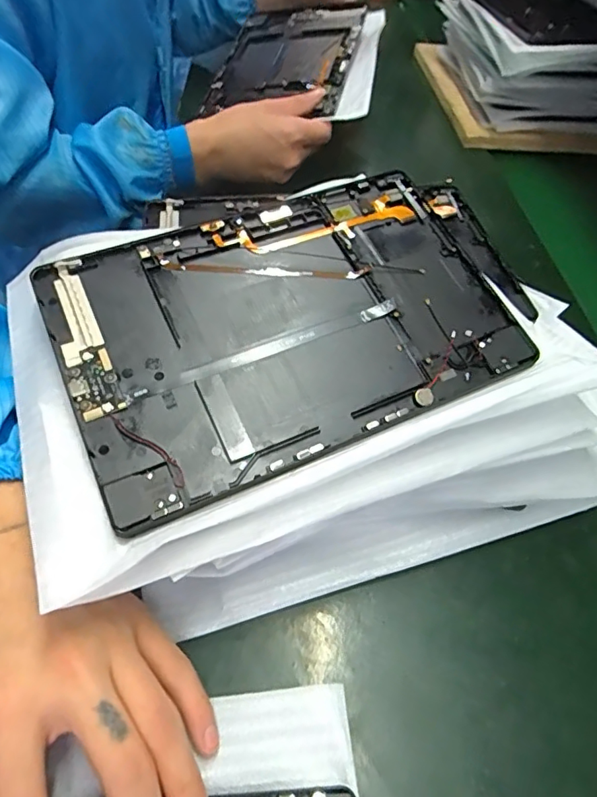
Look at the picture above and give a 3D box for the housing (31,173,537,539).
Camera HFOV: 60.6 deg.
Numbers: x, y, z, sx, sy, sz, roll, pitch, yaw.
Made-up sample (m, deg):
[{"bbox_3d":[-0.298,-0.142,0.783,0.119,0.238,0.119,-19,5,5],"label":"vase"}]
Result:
[{"bbox_3d":[-0.005,-0.042,0.275,0.228,0.006,0.155,-22,68,-16],"label":"housing"}]

